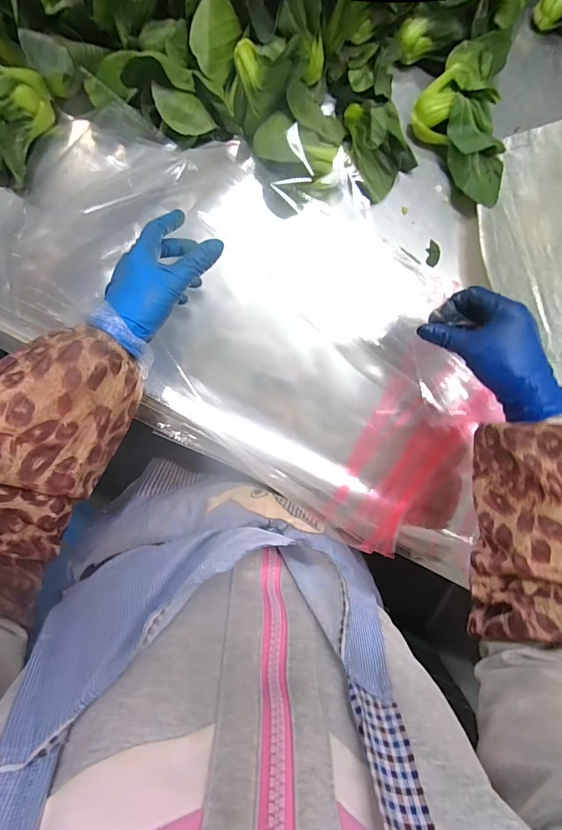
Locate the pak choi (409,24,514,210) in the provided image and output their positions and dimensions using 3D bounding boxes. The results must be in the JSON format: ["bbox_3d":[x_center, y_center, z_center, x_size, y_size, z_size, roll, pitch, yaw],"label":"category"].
[{"bbox_3d":[0.194,-0.307,0.417,0.101,0.044,0.153,-4,96,-3],"label":"pak choi"}]

